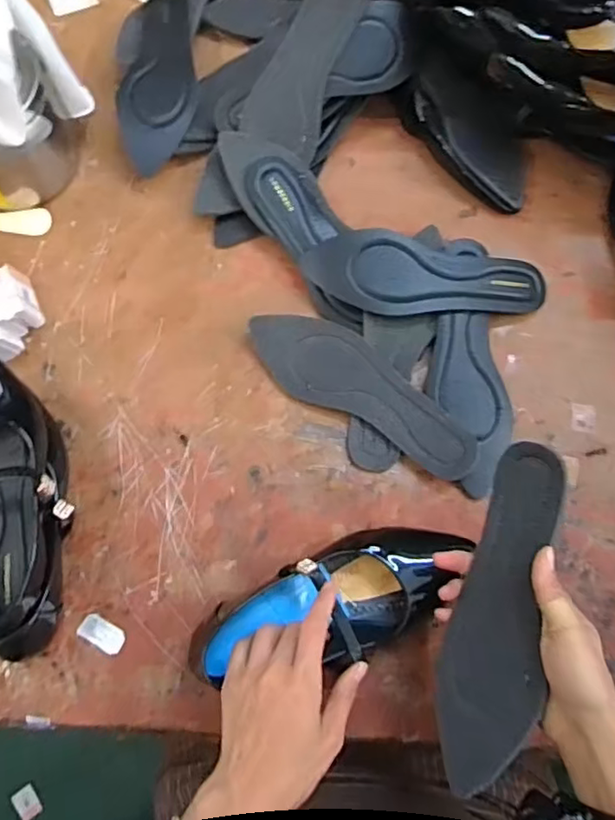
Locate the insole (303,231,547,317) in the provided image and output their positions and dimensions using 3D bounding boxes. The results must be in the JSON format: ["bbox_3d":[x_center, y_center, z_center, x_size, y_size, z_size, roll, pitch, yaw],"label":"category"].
[{"bbox_3d":[0.112,-0.125,0.574,0.225,0.021,0.075,9,75,3],"label":"insole"}]

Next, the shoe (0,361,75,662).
[{"bbox_3d":[-0.252,0.070,0.515,0.093,0.073,0.261,-18,75,-4],"label":"shoe"}]

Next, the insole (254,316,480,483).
[{"bbox_3d":[0.052,-0.023,0.555,0.227,0.026,0.075,30,77,8],"label":"insole"}]

